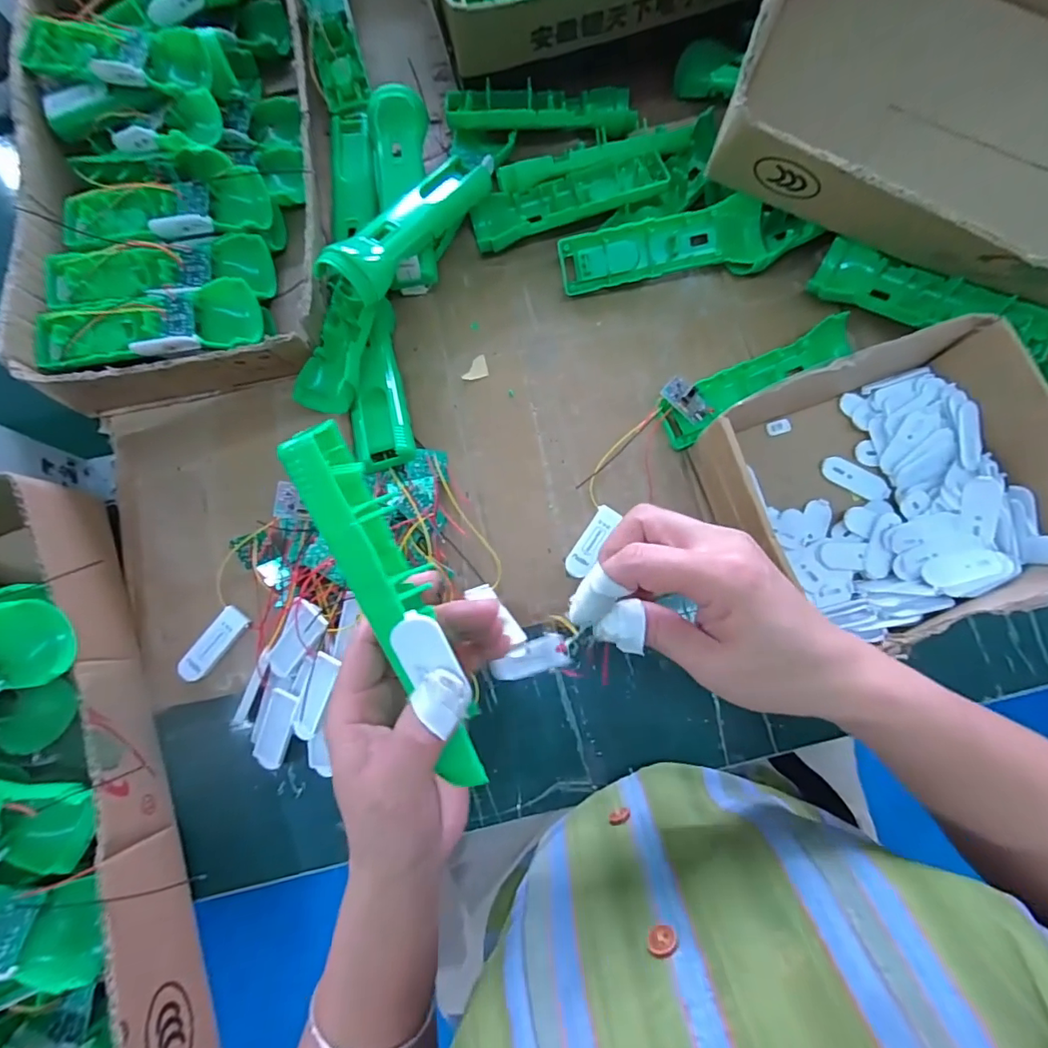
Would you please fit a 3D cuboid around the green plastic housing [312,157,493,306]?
[{"bbox_3d":[-0.081,-0.235,0.409,0.042,0.036,0.191,31,64,7],"label":"green plastic housing"}]

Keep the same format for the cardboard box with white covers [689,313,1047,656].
[{"bbox_3d":[0.248,-0.022,0.361,0.197,0.068,0.179,-22,77,-3],"label":"cardboard box with white covers"}]

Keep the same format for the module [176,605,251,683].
[{"bbox_3d":[-0.226,0.088,0.383,0.022,0.009,0.058,38,81,10],"label":"module"}]

